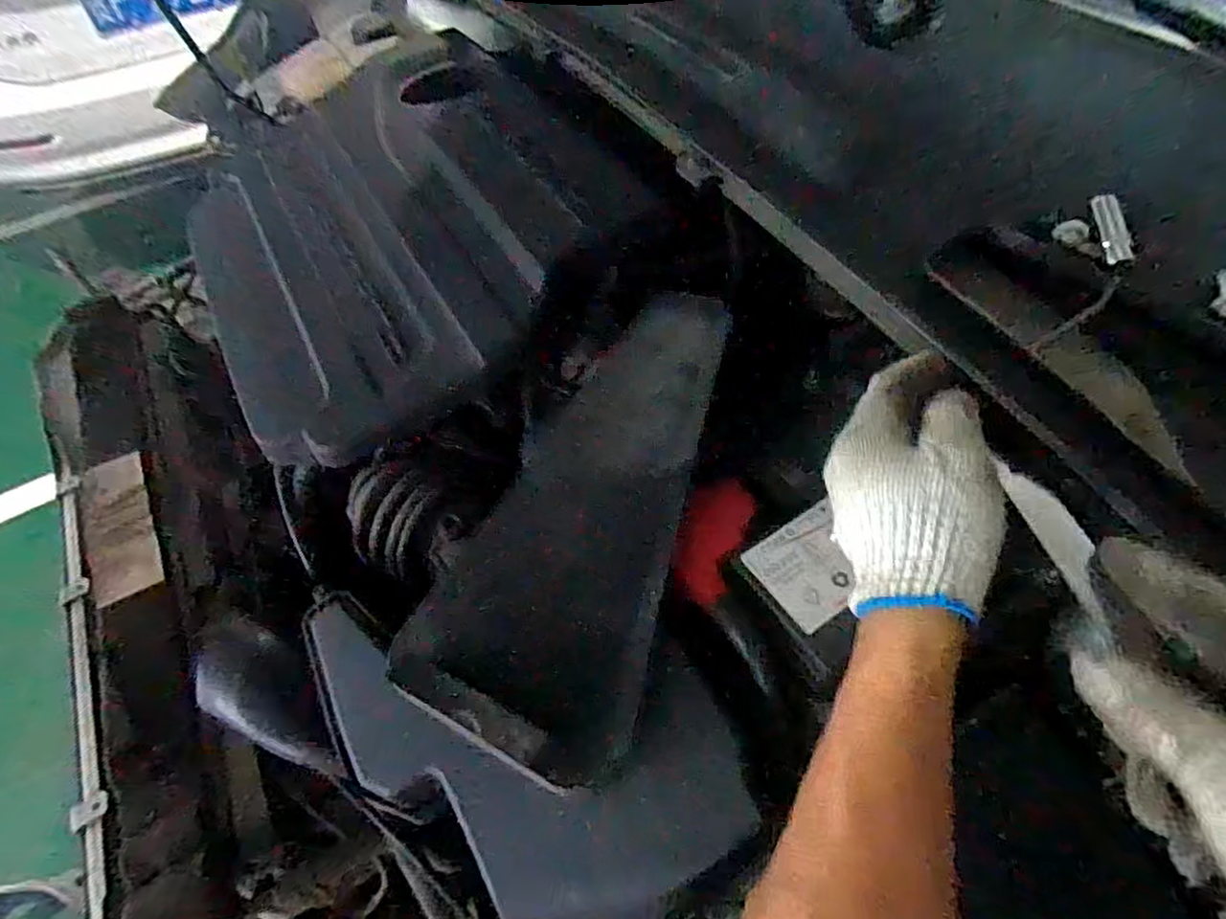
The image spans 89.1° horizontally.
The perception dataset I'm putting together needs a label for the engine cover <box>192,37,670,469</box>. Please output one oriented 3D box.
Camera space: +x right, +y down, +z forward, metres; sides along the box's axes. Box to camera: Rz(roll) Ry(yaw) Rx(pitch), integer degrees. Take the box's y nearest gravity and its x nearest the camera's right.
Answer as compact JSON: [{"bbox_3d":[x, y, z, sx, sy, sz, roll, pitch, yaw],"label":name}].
[{"bbox_3d":[-0.199,-0.233,0.574,0.356,0.091,0.471,-26,58,-13],"label":"engine cover"}]

